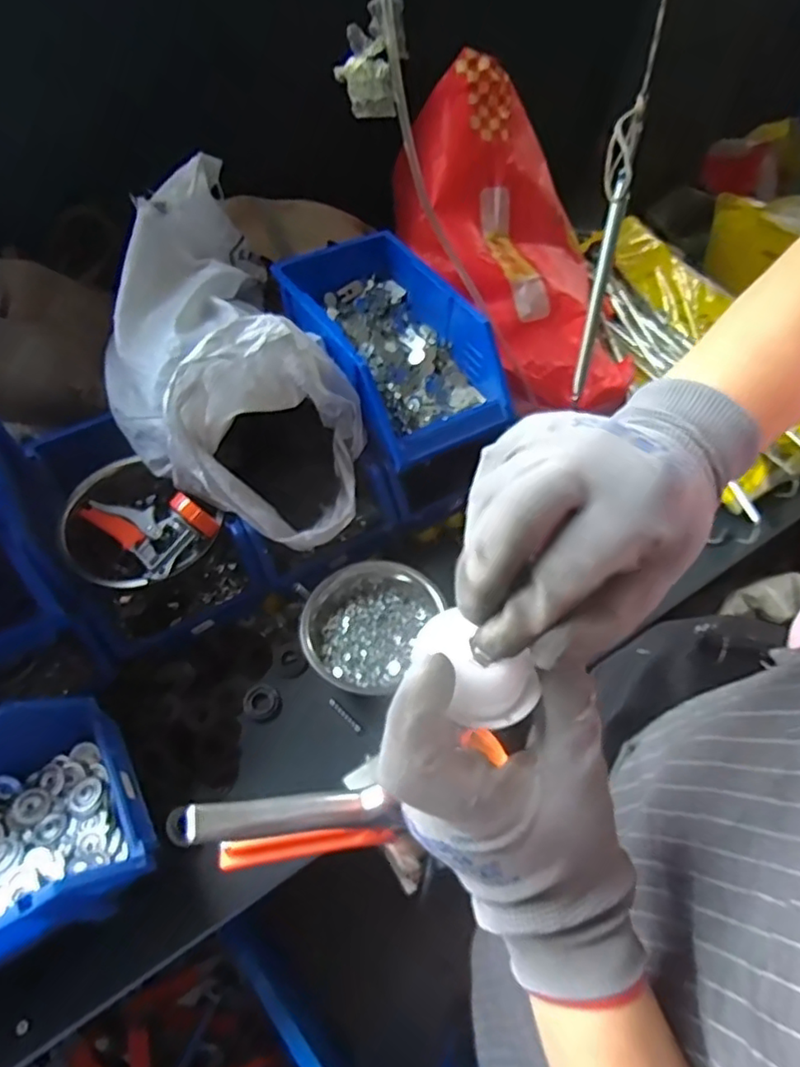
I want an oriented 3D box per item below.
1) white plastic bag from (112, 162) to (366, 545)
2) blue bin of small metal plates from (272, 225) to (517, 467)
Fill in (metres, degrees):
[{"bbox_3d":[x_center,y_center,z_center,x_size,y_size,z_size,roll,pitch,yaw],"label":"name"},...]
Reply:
[{"bbox_3d":[-0.232,-0.205,0.802,0.276,0.258,0.426,-27,60,-17],"label":"white plastic bag"},{"bbox_3d":[-0.017,-0.278,0.880,0.209,0.119,0.374,-28,60,-18],"label":"blue bin of small metal plates"}]

